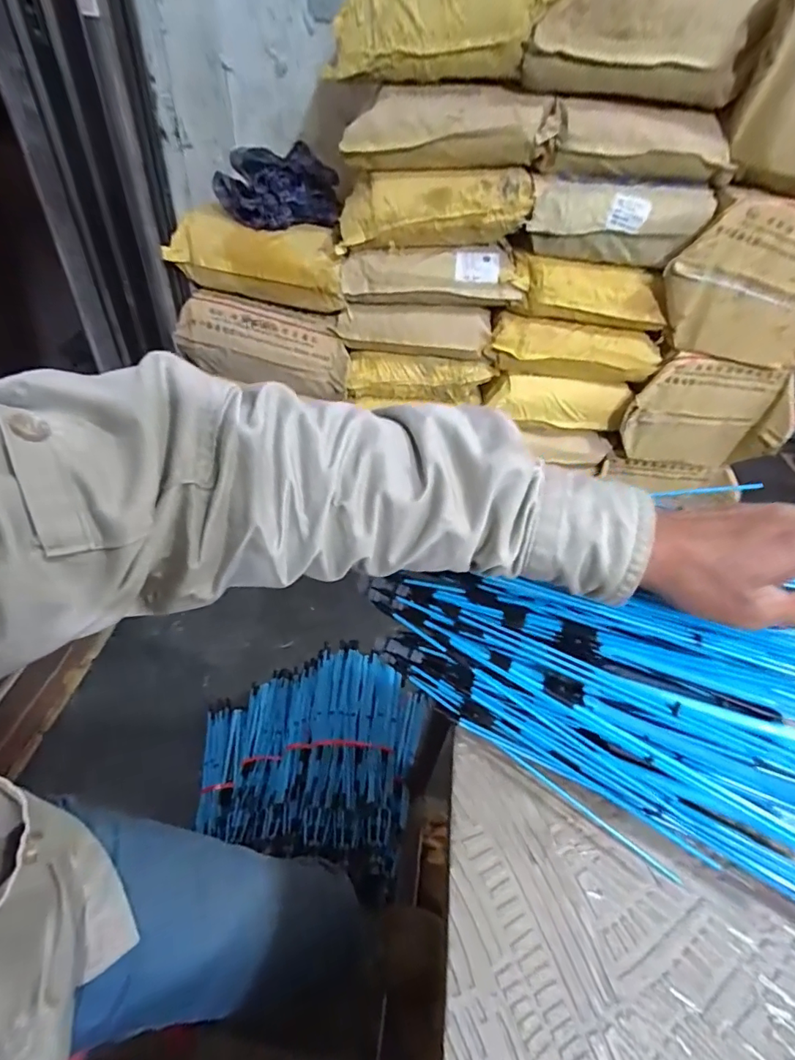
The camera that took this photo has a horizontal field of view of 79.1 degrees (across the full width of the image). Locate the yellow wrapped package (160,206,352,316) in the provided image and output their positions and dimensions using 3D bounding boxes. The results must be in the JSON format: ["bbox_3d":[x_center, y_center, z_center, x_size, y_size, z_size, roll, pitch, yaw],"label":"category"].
[{"bbox_3d":[-0.350,-0.682,1.221,0.421,0.160,0.177,2,45,-5],"label":"yellow wrapped package"}]

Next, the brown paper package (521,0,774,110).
[{"bbox_3d":[0.424,-0.862,0.837,0.362,0.170,0.109,11,44,4],"label":"brown paper package"}]

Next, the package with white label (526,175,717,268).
[{"bbox_3d":[0.458,-0.657,1.031,0.346,0.143,0.093,9,44,1],"label":"package with white label"}]

